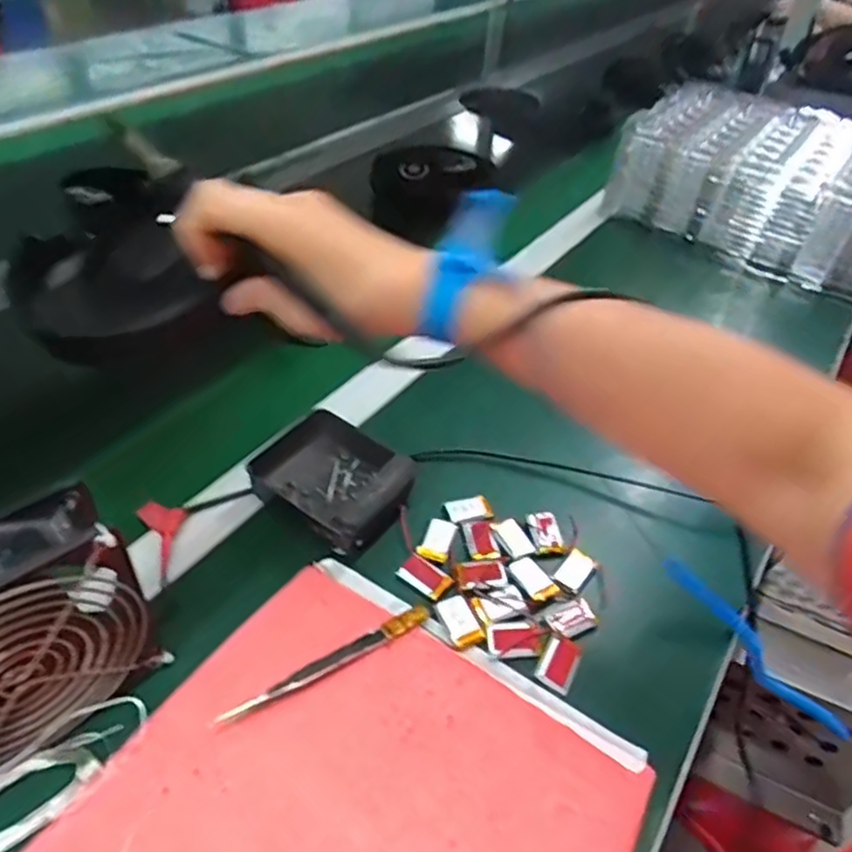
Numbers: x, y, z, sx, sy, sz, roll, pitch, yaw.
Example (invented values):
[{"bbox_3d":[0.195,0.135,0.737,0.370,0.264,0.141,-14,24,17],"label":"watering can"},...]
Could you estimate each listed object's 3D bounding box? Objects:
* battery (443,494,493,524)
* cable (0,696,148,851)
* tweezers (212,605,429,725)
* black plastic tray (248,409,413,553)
[{"bbox_3d":[0.030,0.057,0.469,0.030,0.004,0.020,-13,44,-18],"label":"battery"},{"bbox_3d":[-0.180,0.163,0.317,0.043,0.016,0.094,30,48,26],"label":"cable"},{"bbox_3d":[-0.049,0.129,0.371,0.129,0.010,0.014,-25,49,-29],"label":"tweezers"},{"bbox_3d":[-0.064,0.035,0.466,0.102,0.030,0.079,27,46,23],"label":"black plastic tray"}]

